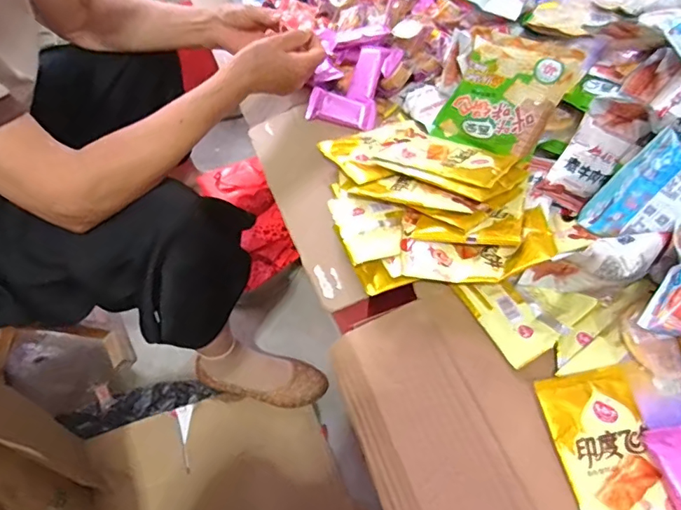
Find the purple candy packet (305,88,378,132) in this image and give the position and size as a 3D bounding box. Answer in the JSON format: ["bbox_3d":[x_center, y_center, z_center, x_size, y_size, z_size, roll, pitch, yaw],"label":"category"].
[{"bbox_3d":[0.001,-0.196,0.670,0.096,0.017,0.042,16,98,13],"label":"purple candy packet"}]

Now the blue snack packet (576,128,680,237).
[{"bbox_3d":[0.312,-0.045,0.494,0.054,0.127,0.123,16,27,-36],"label":"blue snack packet"}]

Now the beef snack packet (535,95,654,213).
[{"bbox_3d":[0.275,-0.101,0.520,0.084,0.120,0.038,25,26,1],"label":"beef snack packet"}]

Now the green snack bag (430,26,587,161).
[{"bbox_3d":[0.187,-0.182,0.568,0.120,0.133,0.025,29,22,15],"label":"green snack bag"}]

